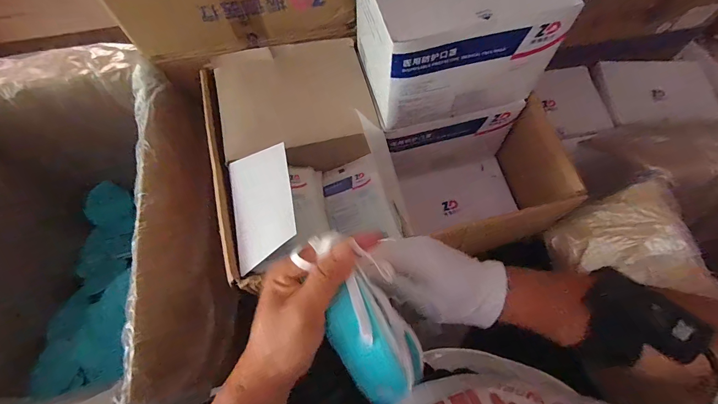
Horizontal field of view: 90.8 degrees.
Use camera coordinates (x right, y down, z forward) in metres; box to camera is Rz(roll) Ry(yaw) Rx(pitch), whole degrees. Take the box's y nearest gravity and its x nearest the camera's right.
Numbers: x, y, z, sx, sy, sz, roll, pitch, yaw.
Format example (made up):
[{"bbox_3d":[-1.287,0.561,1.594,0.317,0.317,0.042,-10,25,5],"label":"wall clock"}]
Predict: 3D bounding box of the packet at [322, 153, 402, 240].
[{"bbox_3d":[-0.005,0.000,0.662,0.113,0.021,0.160,-16,68,-6],"label":"packet"}]

